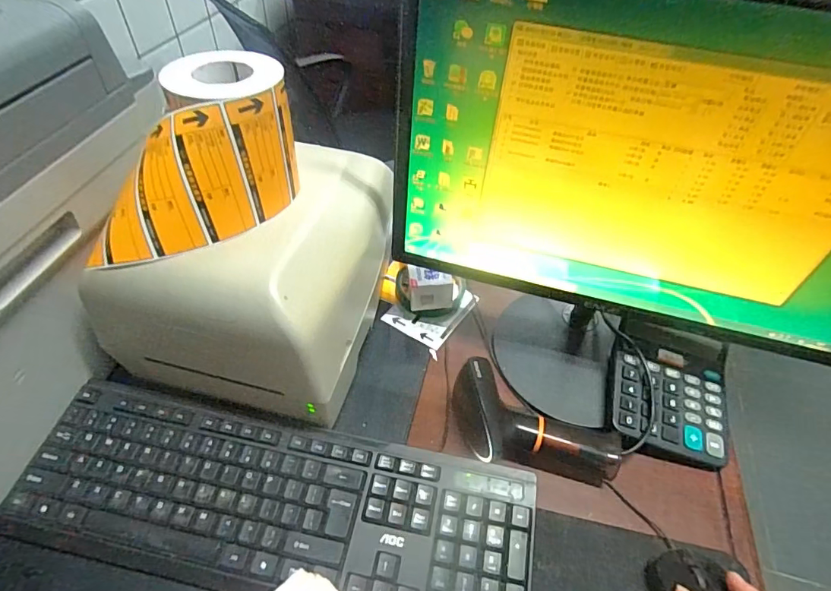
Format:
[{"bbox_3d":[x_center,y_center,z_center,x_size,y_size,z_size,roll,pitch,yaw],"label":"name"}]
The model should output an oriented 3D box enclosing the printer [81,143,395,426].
[{"bbox_3d":[-0.144,-0.029,0.457,0.205,0.158,0.253,14,49,8],"label":"printer"}]

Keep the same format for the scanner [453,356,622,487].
[{"bbox_3d":[0.107,0.129,0.440,0.161,0.069,0.071,20,50,14],"label":"scanner"}]

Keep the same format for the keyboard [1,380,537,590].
[{"bbox_3d":[-0.114,0.172,0.401,0.423,0.020,0.131,11,48,6],"label":"keyboard"}]

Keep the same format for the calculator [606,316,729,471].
[{"bbox_3d":[0.262,0.093,0.486,0.117,0.042,0.143,14,49,8],"label":"calculator"}]

